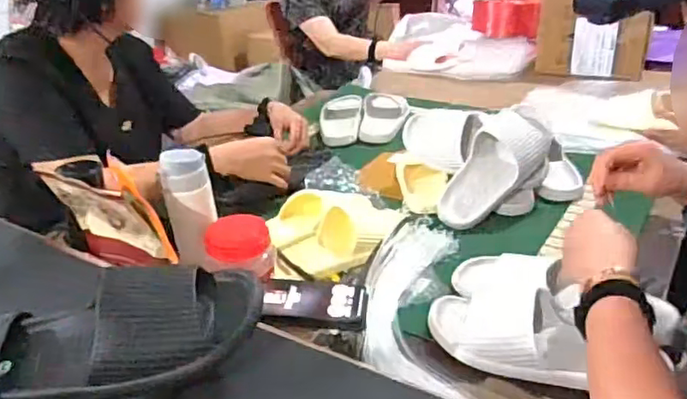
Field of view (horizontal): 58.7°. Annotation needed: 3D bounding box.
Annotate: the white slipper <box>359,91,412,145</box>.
[{"bbox_3d":[0.105,-0.205,1.512,0.115,0.059,0.301,0,27,6],"label":"white slipper"}]

